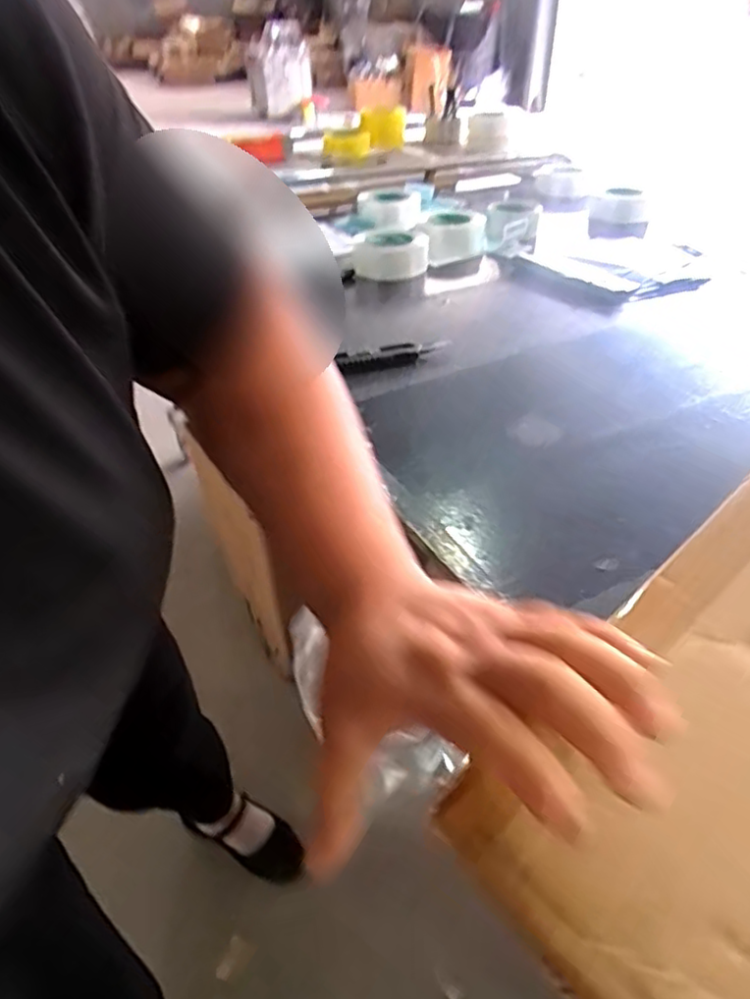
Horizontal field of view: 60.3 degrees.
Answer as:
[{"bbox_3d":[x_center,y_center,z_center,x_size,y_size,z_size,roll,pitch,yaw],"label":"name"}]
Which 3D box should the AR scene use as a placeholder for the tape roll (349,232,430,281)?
[{"bbox_3d":[0.025,-0.418,1.112,0.135,0.045,0.130,1,39,2],"label":"tape roll"}]

